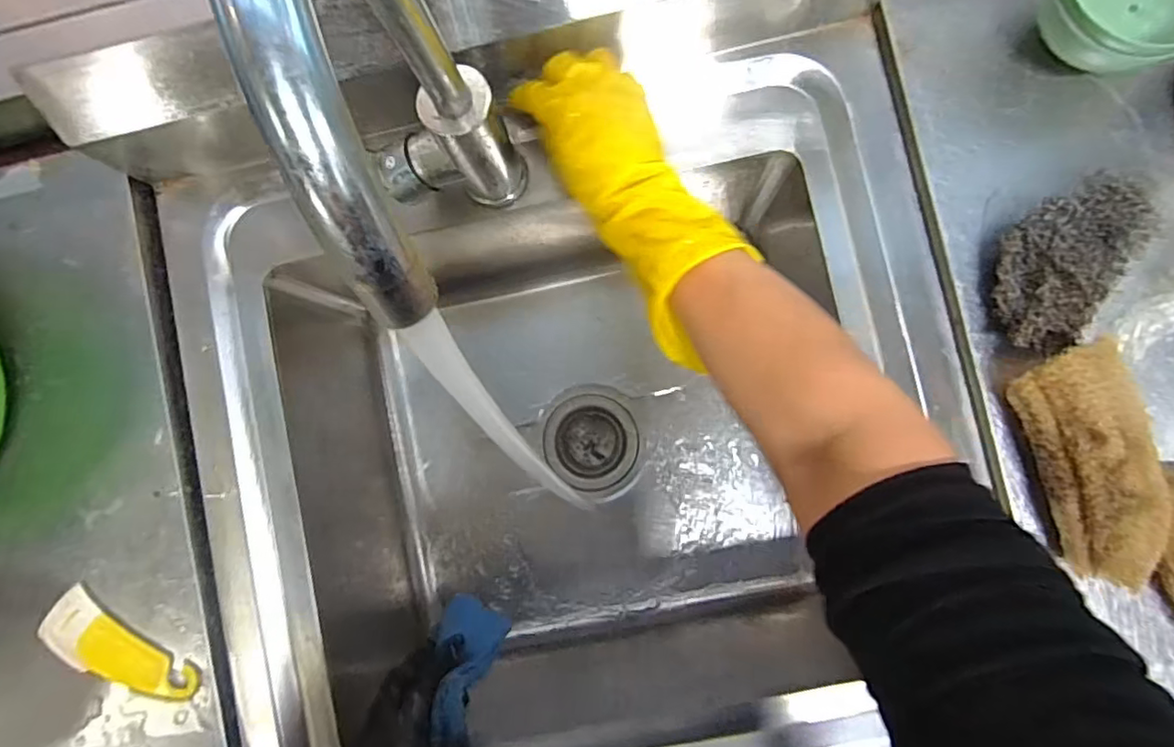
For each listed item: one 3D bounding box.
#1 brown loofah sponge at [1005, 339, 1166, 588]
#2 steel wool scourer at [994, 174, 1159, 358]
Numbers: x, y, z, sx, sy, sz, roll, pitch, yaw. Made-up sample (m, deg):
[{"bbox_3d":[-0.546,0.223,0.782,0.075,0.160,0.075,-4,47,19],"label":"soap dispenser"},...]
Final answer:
[{"bbox_3d":[0.331,0.061,0.391,0.055,0.062,0.155,-14,86,3],"label":"brown loofah sponge"},{"bbox_3d":[0.322,-0.071,0.401,0.068,0.055,0.112,14,88,4],"label":"steel wool scourer"}]

